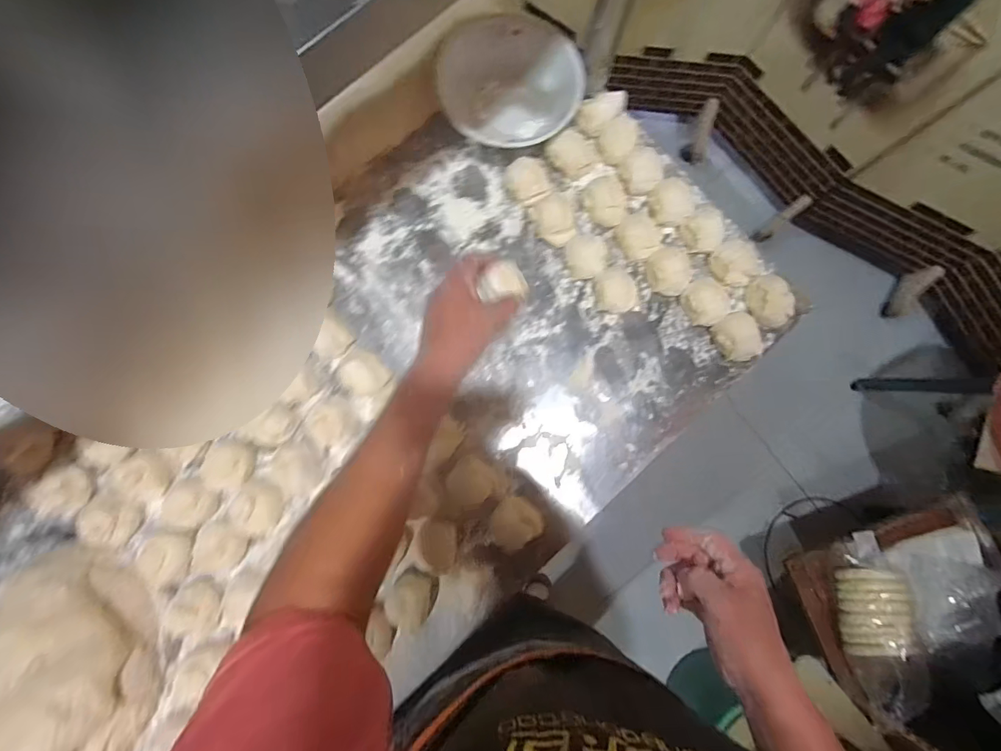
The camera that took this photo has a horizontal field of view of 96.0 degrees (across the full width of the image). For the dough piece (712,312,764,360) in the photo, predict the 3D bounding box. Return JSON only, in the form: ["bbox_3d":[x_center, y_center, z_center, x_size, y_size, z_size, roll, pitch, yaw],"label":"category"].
[{"bbox_3d":[0.285,-0.046,0.545,0.048,0.038,0.055,-13,83,-3],"label":"dough piece"}]

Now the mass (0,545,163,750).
[{"bbox_3d":[-0.477,0.326,0.433,0.195,0.084,0.260,40,83,3],"label":"mass"}]

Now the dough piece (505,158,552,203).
[{"bbox_3d":[0.033,-0.244,0.562,0.050,0.029,0.047,0,83,-2],"label":"dough piece"}]

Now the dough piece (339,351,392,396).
[{"bbox_3d":[-0.157,0.000,0.519,0.051,0.027,0.049,0,83,-2],"label":"dough piece"}]

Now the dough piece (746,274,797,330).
[{"bbox_3d":[0.329,-0.091,0.548,0.045,0.027,0.062,-18,84,-4],"label":"dough piece"}]

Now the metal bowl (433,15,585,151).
[{"bbox_3d":[0.010,-0.364,0.560,0.172,0.057,0.145,-4,111,-4],"label":"metal bowl"}]

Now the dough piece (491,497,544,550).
[{"bbox_3d":[0.017,0.167,0.511,0.053,0.049,0.051,0,83,-2],"label":"dough piece"}]

